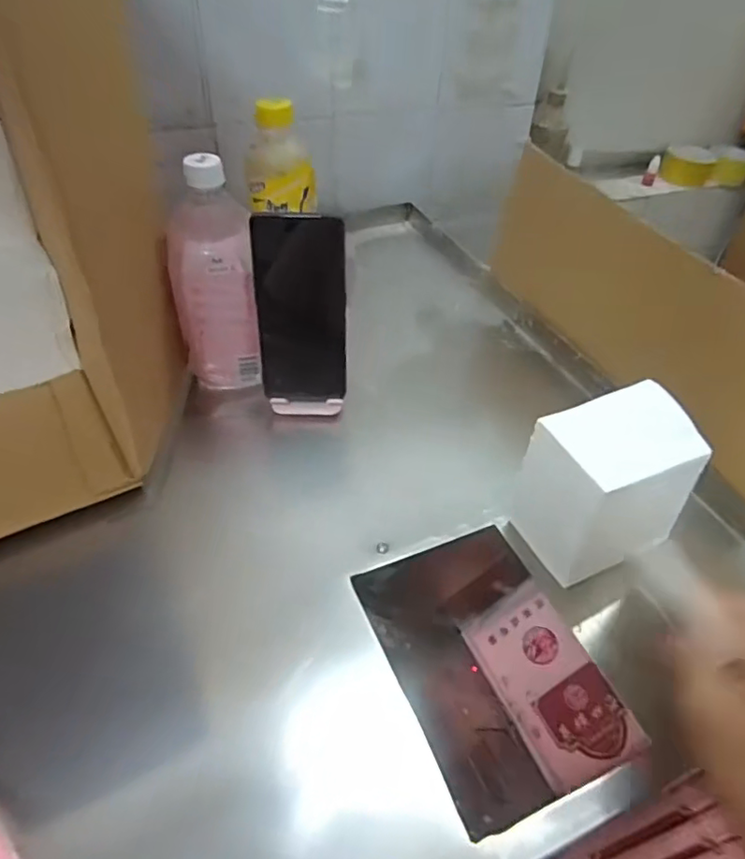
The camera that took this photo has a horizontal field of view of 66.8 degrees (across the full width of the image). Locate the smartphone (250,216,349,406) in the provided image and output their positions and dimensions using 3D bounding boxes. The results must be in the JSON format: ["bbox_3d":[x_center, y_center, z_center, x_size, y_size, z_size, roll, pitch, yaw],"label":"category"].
[{"bbox_3d":[-0.060,-0.099,0.487,0.073,0.161,0.006,-1,29,-3],"label":"smartphone"}]

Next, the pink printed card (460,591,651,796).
[{"bbox_3d":[0.152,0.221,0.495,0.089,0.013,0.154,-43,48,12],"label":"pink printed card"}]

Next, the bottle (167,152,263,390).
[{"bbox_3d":[-0.140,-0.127,0.506,0.074,0.197,0.056,-10,46,-14],"label":"bottle"}]

